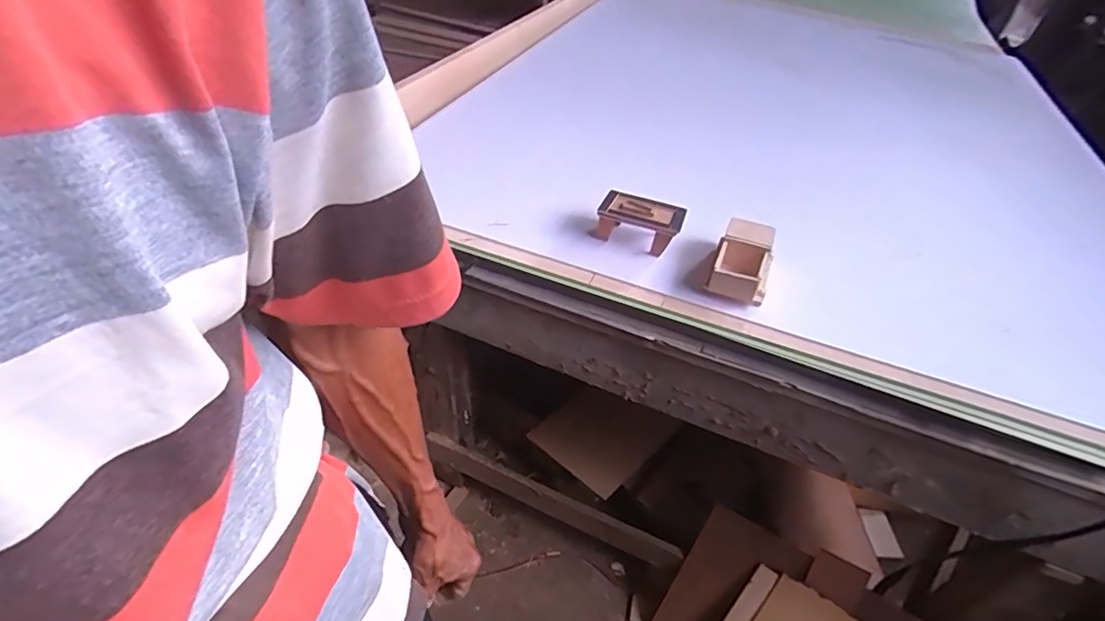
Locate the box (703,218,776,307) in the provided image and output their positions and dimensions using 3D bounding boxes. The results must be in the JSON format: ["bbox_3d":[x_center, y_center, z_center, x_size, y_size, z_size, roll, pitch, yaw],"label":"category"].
[{"bbox_3d":[0.250,-0.064,0.695,0.074,0.060,0.124,19,57,13],"label":"box"}]

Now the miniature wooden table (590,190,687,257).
[{"bbox_3d":[0.119,-0.122,0.748,0.119,0.057,0.066,18,45,12],"label":"miniature wooden table"}]

